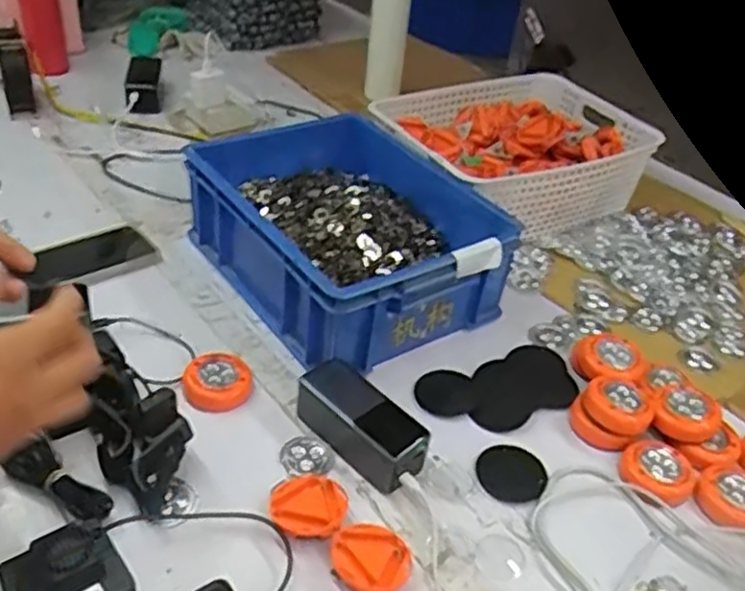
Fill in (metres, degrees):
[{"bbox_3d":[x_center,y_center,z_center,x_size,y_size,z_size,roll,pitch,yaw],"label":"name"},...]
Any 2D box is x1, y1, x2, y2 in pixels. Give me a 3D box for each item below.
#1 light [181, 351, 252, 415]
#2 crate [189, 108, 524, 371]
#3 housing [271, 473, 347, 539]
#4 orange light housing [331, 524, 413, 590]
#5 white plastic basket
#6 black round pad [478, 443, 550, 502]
[{"bbox_3d":[-0.152,0.086,0.734,0.065,0.026,0.064,5,37,-4],"label":"light"},{"bbox_3d":[-0.029,-0.079,0.888,0.277,0.119,0.351,-19,45,-30],"label":"crate"},{"bbox_3d":[-0.053,0.177,0.626,0.063,0.020,0.070,11,37,4],"label":"housing"},{"bbox_3d":[0.000,0.213,0.593,0.062,0.016,0.061,5,37,-4],"label":"orange light housing"},{"bbox_3d":[0.213,-0.216,1.106,0.363,0.117,0.308,-20,45,-31],"label":"white plastic basket"},{"bbox_3d":[0.131,0.166,0.693,0.063,0.004,0.064,5,37,-4],"label":"black round pad"}]

